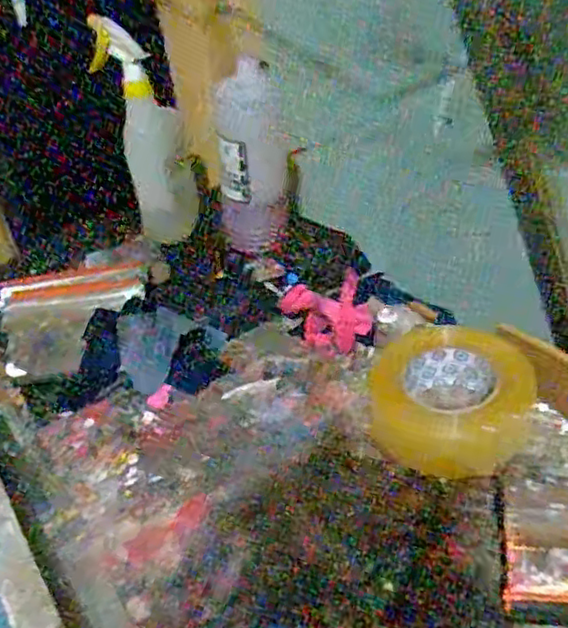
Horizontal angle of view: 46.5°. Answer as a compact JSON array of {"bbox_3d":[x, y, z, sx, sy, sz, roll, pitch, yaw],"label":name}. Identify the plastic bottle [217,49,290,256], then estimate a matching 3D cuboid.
[{"bbox_3d":[-0.038,-0.176,0.774,0.084,0.205,0.077,-2,41,3],"label":"plastic bottle"}]

